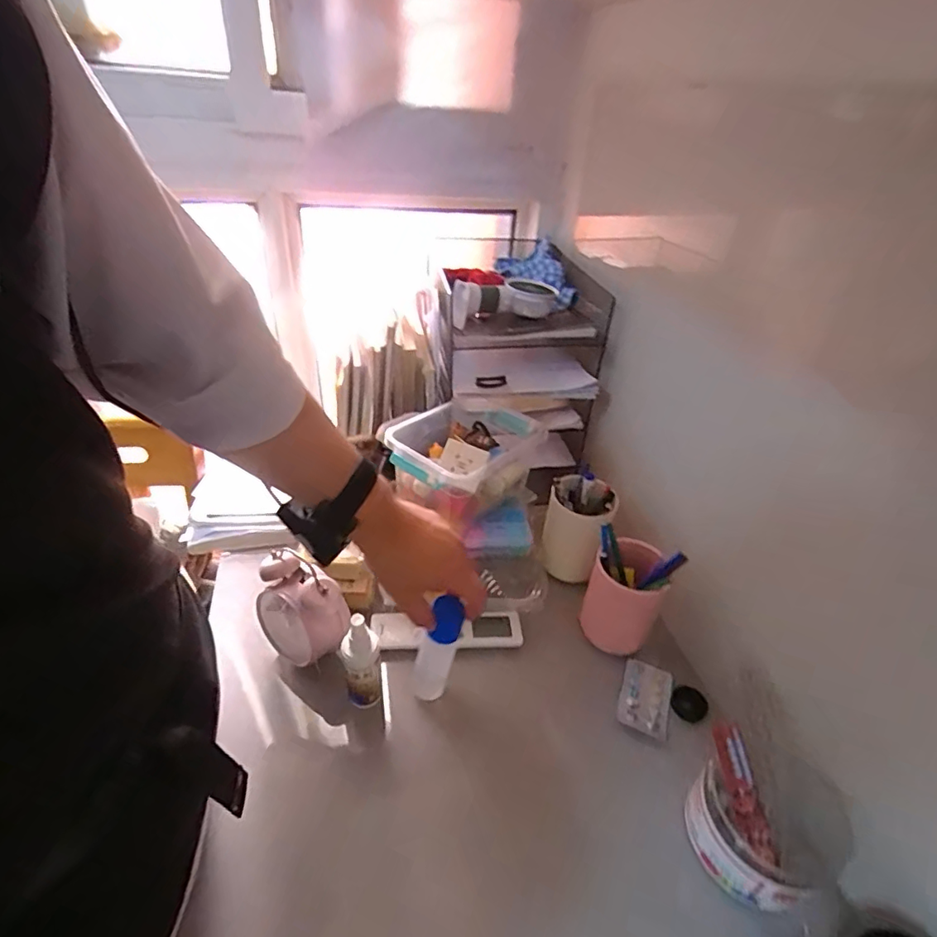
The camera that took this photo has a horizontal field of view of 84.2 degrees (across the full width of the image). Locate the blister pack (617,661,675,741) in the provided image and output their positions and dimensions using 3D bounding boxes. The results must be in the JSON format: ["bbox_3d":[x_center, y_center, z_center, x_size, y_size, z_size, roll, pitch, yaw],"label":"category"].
[{"bbox_3d":[0.208,0.267,0.605,0.056,0.009,0.093,17,38,16],"label":"blister pack"}]

